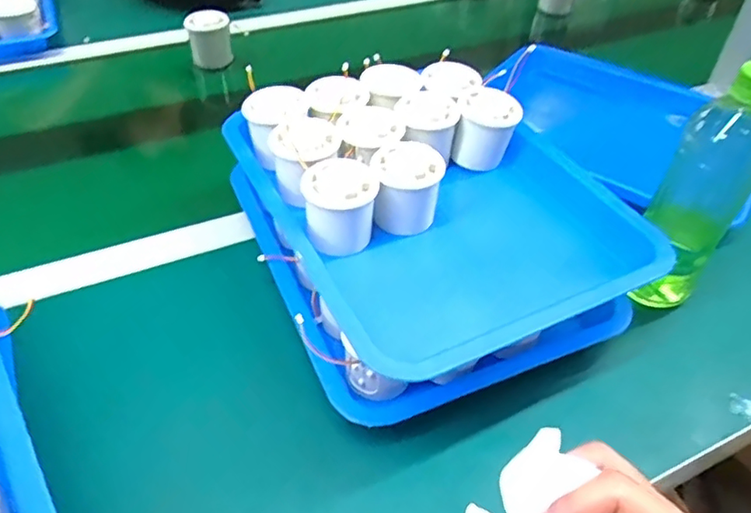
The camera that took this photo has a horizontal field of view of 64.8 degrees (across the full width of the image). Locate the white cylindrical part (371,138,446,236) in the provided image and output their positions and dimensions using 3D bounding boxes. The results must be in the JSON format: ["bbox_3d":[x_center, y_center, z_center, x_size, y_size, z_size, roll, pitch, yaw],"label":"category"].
[{"bbox_3d":[0.023,-0.056,0.479,0.056,0.052,0.065,4,44,1],"label":"white cylindrical part"}]

